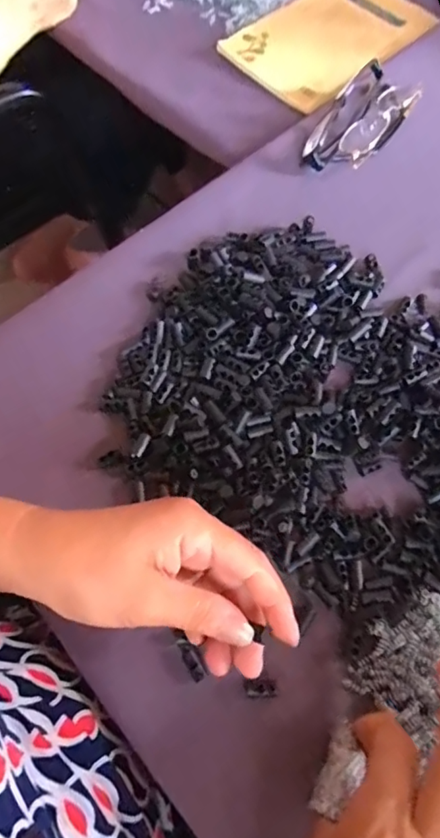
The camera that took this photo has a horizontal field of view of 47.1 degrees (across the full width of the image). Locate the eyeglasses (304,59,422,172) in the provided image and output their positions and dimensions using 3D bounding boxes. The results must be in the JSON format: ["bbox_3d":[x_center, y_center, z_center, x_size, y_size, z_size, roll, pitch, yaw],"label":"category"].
[{"bbox_3d":[0.131,-0.274,0.461,0.056,0.030,0.136,33,71,14],"label":"eyeglasses"}]

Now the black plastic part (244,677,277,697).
[{"bbox_3d":[0.024,0.158,0.297,0.018,0.005,0.010,0,66,0],"label":"black plastic part"}]

